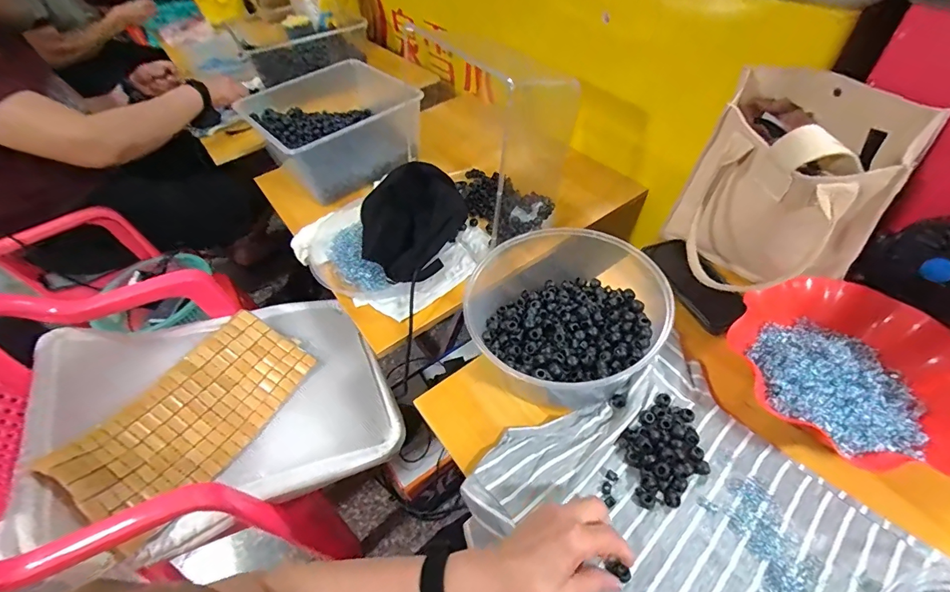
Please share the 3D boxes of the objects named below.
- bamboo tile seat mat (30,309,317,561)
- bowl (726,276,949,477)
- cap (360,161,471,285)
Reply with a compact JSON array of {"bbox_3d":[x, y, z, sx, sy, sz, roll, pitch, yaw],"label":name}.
[{"bbox_3d":[-0.448,0.183,0.695,0.184,0.061,0.353,33,51,3],"label":"bamboo tile seat mat"},{"bbox_3d":[0.402,0.084,0.466,0.207,0.067,0.218,-3,49,3],"label":"bowl"},{"bbox_3d":[-0.085,-0.114,0.650,0.103,0.104,0.176,23,55,24],"label":"cap"}]

